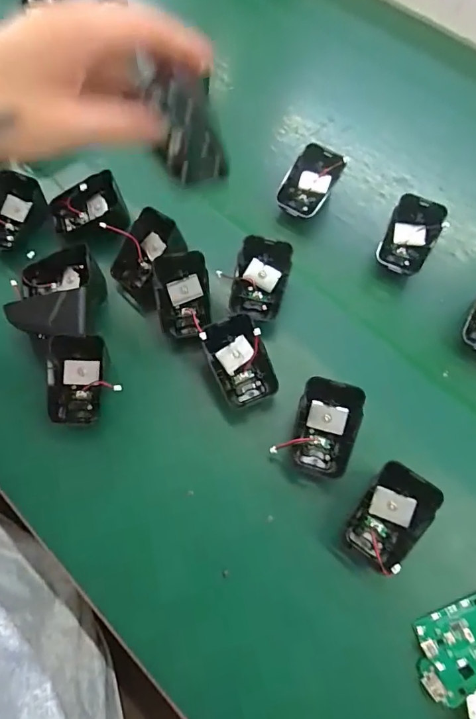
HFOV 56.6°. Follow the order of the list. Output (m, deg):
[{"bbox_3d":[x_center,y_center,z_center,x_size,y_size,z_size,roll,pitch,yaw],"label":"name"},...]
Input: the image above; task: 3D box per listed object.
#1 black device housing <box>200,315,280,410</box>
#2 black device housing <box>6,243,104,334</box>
[{"bbox_3d":[0.001,0.002,0.350,0.043,0.016,0.069,-23,94,1],"label":"black device housing"},{"bbox_3d":[-0.150,-0.053,0.369,0.069,0.039,0.080,0,68,-1],"label":"black device housing"}]

